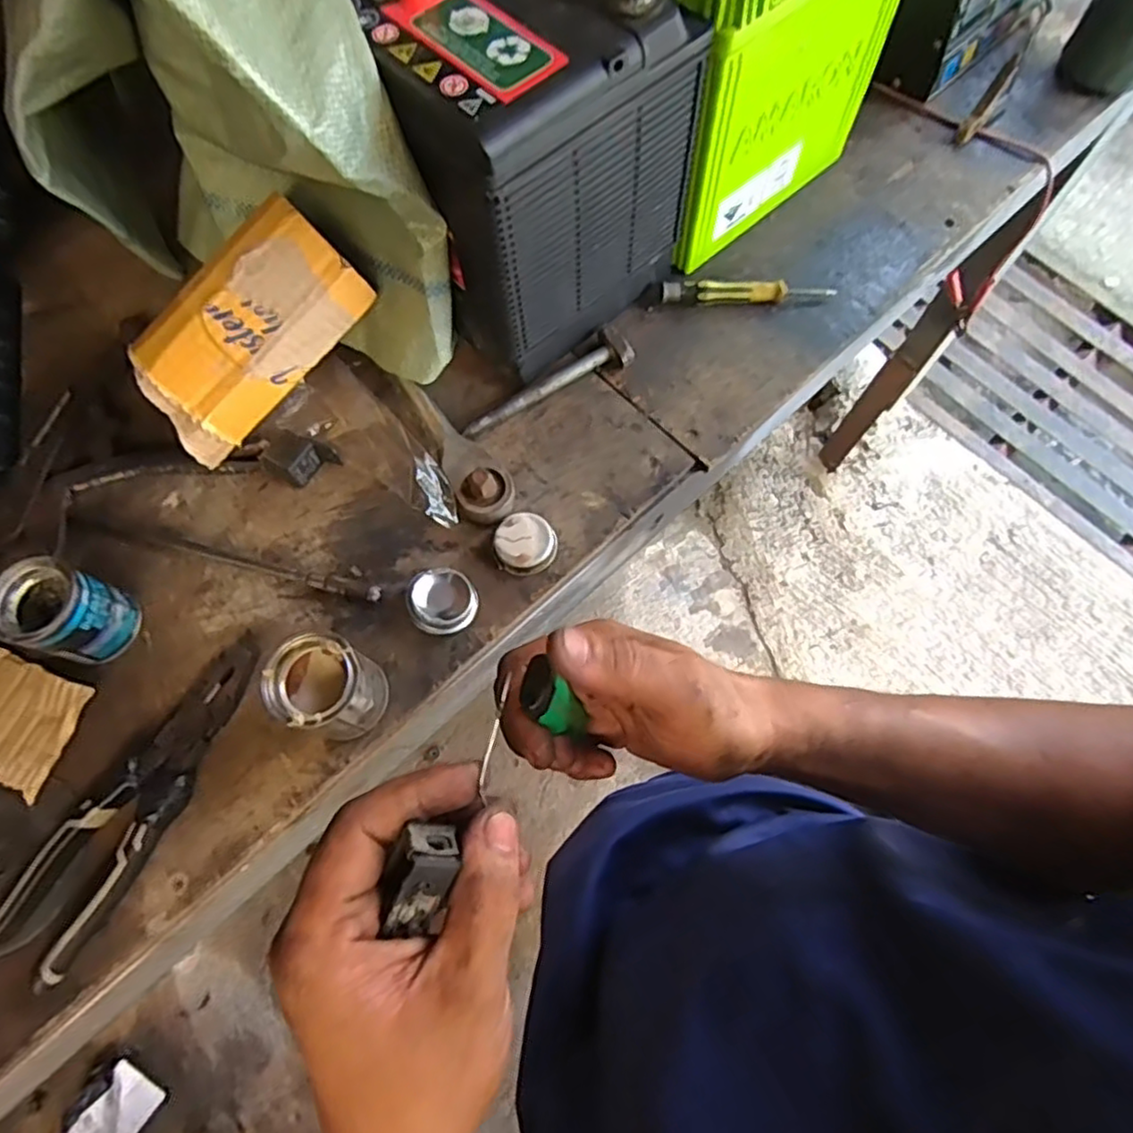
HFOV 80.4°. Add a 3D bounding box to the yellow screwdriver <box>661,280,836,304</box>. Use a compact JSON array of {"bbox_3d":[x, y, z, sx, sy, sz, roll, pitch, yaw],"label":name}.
[{"bbox_3d":[0.144,-0.218,0.530,0.135,0.020,0.016,-3,69,1],"label":"yellow screwdriver"}]

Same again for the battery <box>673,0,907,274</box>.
[{"bbox_3d":[0.120,-0.369,0.491,0.198,0.204,0.130,-41,73,-13],"label":"battery"}]

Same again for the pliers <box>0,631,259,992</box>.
[{"bbox_3d":[-0.257,0.136,0.410,0.055,0.022,0.205,29,73,12],"label":"pliers"}]

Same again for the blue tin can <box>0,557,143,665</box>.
[{"bbox_3d":[-0.321,0.030,0.430,0.055,0.063,0.051,-1,69,2],"label":"blue tin can"}]

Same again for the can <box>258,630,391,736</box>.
[{"bbox_3d":[-0.143,0.074,0.406,0.052,0.065,0.051,-1,69,2],"label":"can"}]

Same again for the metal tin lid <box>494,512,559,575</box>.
[{"bbox_3d":[-0.028,-0.016,0.464,0.042,0.014,0.041,-1,69,2],"label":"metal tin lid"}]

